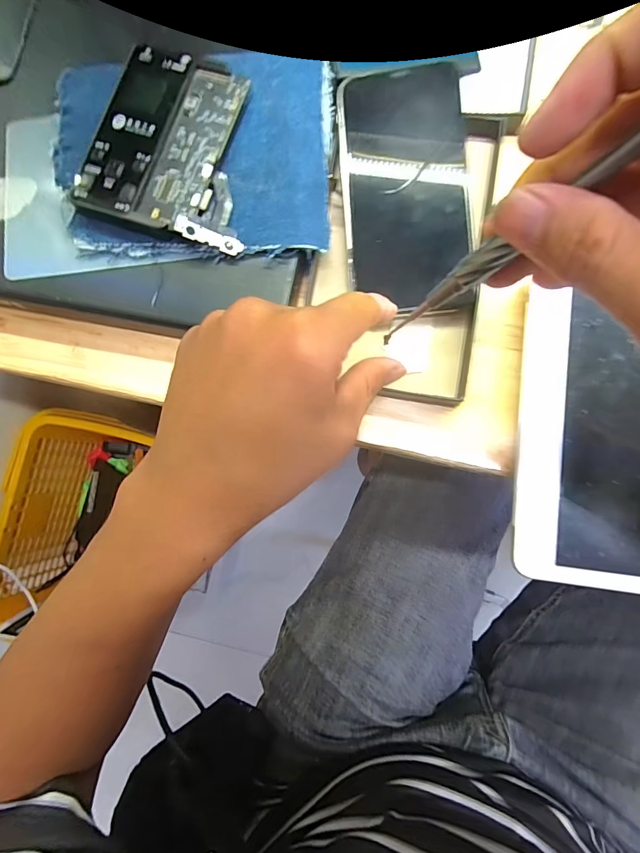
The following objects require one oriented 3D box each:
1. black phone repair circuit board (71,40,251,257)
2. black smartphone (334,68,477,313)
[{"bbox_3d":[-0.080,-0.159,0.227,0.095,0.013,0.100,17,86,6],"label":"black phone repair circuit board"},{"bbox_3d":[0.048,-0.133,0.228,0.068,0.014,0.132,-6,91,11],"label":"black smartphone"}]

